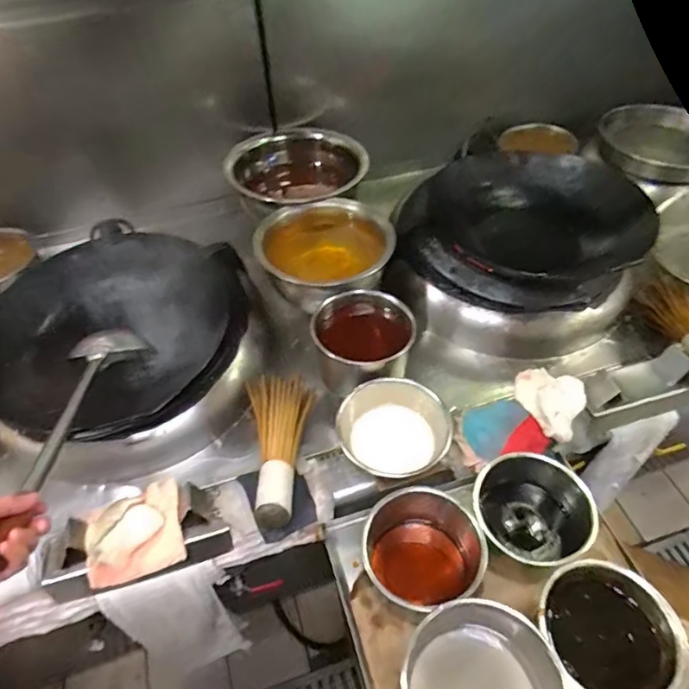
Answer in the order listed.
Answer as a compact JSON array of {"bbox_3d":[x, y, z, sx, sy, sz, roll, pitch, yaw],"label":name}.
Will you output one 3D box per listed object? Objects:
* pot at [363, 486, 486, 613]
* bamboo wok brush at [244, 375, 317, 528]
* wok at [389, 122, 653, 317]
[{"bbox_3d":[0.105,0.289,0.691,0.145,0.125,0.147,-1,48,2],"label":"pot"},{"bbox_3d":[-0.103,0.150,0.807,0.109,0.045,0.298,-6,35,-3],"label":"bamboo wok brush"},{"bbox_3d":[0.353,-0.236,1.059,0.415,0.157,0.398,-1,48,2],"label":"wok"}]

